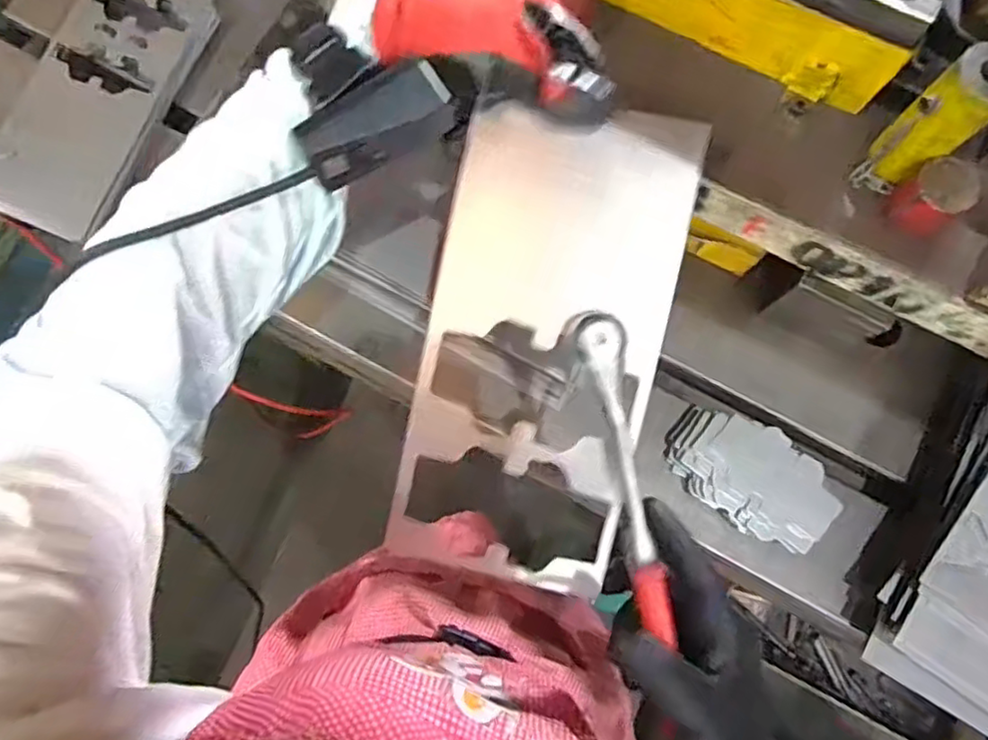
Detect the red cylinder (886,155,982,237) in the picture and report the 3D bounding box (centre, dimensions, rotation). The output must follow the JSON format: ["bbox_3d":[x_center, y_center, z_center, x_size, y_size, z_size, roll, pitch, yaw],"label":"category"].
[{"bbox_3d":[0.281,-0.109,0.419,0.039,0.036,0.039,0,77,0],"label":"red cylinder"}]

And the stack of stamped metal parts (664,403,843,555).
[{"bbox_3d":[0.203,0.084,0.518,0.132,0.030,0.074,38,80,8],"label":"stack of stamped metal parts"}]

